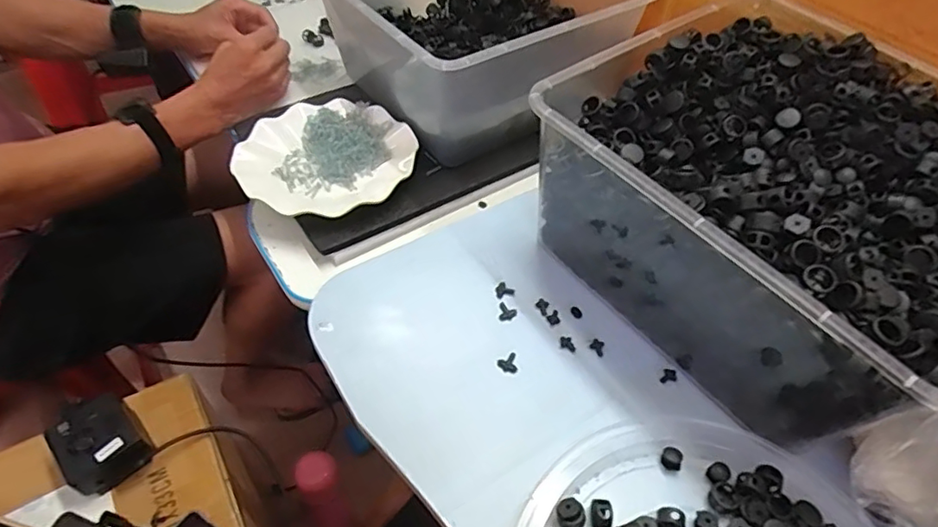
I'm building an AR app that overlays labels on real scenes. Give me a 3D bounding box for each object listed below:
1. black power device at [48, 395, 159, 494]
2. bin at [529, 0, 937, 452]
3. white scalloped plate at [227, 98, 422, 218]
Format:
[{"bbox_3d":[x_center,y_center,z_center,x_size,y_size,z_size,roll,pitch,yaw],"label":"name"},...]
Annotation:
[{"bbox_3d":[-0.390,0.189,0.600,0.090,0.051,0.077,36,57,25],"label":"black power device"},{"bbox_3d":[0.239,-0.050,0.437,0.301,0.149,0.282,-30,57,-25],"label":"bin"},{"bbox_3d":[-0.152,-0.115,0.616,0.174,0.026,0.176,1,49,-1],"label":"white scalloped plate"}]

